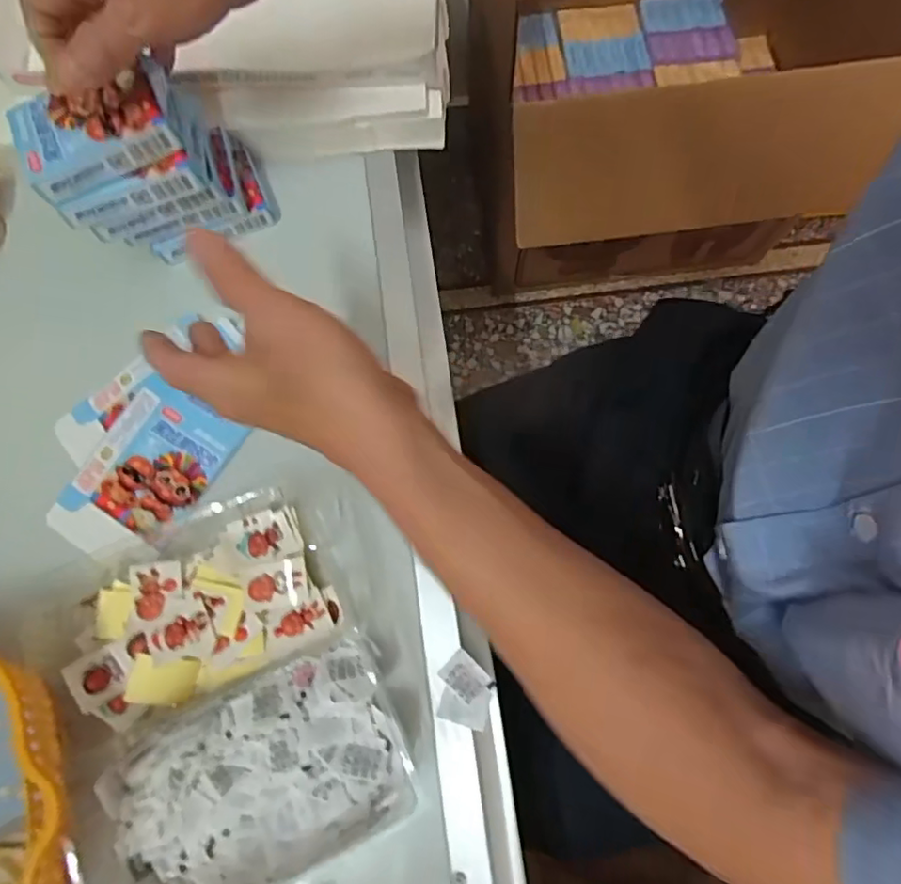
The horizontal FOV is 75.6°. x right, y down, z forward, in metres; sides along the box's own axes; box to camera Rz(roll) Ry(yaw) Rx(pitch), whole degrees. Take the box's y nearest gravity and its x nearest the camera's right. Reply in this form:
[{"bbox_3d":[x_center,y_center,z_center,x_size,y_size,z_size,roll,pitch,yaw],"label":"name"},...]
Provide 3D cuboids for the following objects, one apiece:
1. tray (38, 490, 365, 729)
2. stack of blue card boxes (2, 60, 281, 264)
[{"bbox_3d":[-0.170,0.107,0.376,0.181,0.027,0.108,-23,77,-4],"label":"tray"},{"bbox_3d":[-0.206,-0.189,0.406,0.122,0.107,0.071,-27,77,-5],"label":"stack of blue card boxes"}]

